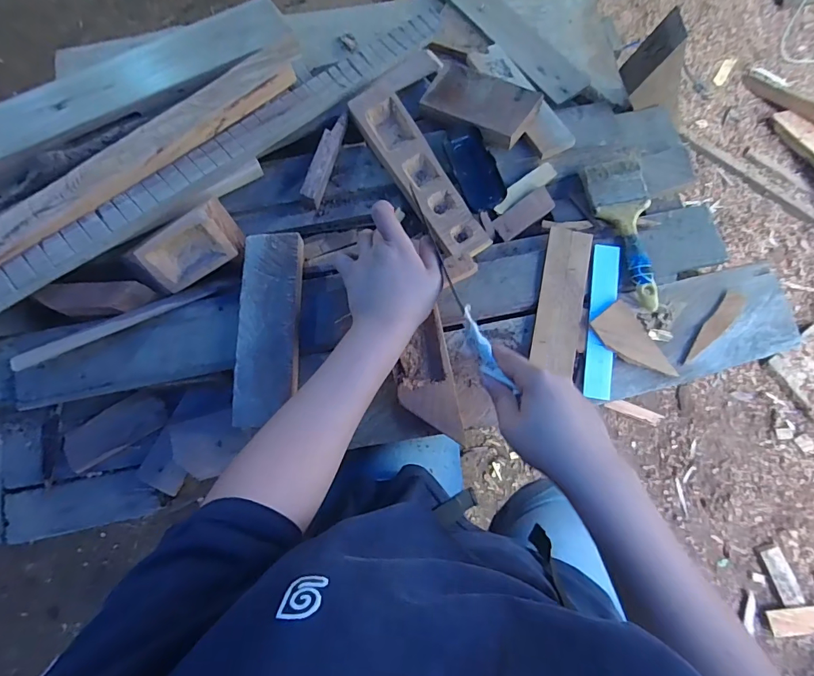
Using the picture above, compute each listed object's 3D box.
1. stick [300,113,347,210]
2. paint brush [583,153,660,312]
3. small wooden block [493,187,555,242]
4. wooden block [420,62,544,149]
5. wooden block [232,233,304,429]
[{"bbox_3d":[-0.102,-0.226,0.566,0.023,0.030,0.124,15,75,5],"label":"stick"},{"bbox_3d":[0.271,-0.129,0.546,0.070,0.020,0.196,-6,74,-1],"label":"paint brush"},{"bbox_3d":[0.149,-0.157,0.565,0.079,0.008,0.033,-33,88,2],"label":"small wooden block"},{"bbox_3d":[0.093,-0.307,0.576,0.137,0.028,0.085,30,76,9],"label":"wooden block"},{"bbox_3d":[-0.157,-0.014,0.505,0.066,0.018,0.219,0,74,0],"label":"wooden block"}]

